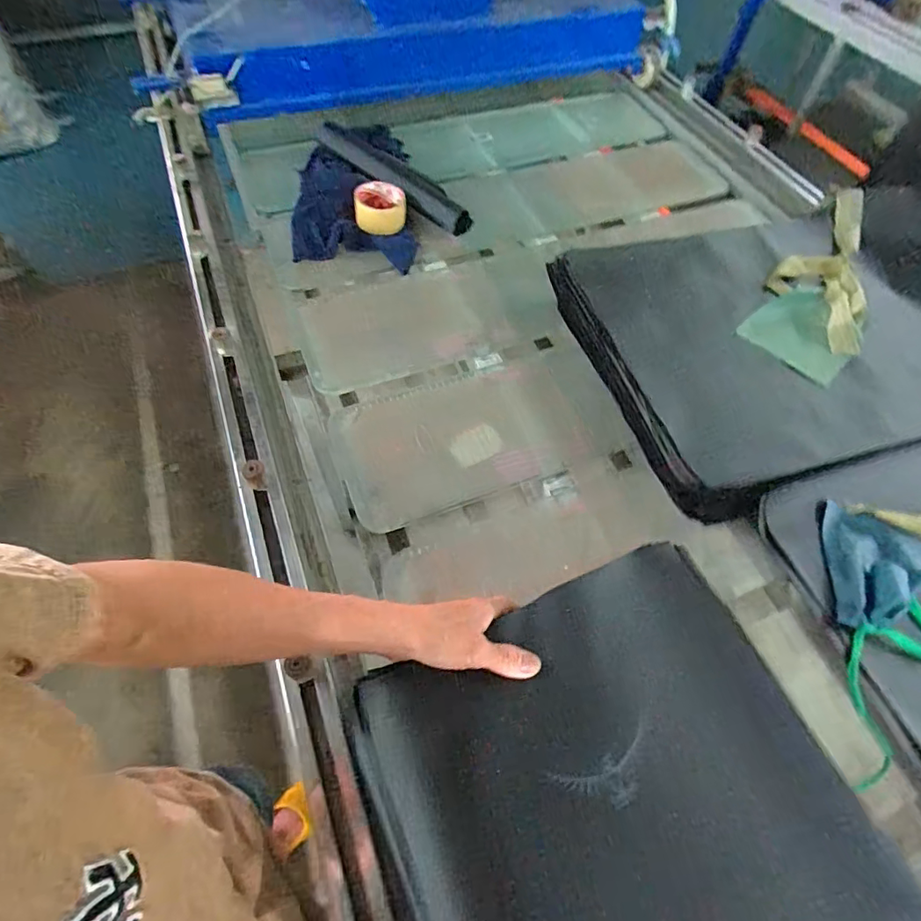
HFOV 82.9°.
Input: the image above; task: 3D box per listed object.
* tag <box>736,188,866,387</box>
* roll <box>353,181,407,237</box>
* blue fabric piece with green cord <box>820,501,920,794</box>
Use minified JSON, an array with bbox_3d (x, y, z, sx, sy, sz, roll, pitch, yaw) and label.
[{"bbox_3d":[0.555,-0.283,0.776,0.138,0.024,0.405,32,62,16],"label":"tag"},{"bbox_3d":[-0.137,-0.433,0.898,0.085,0.059,0.085,1,58,-2],"label":"roll"},{"bbox_3d":[0.488,0.190,0.542,0.179,0.022,0.283,14,58,5],"label":"blue fabric piece with green cord"}]

